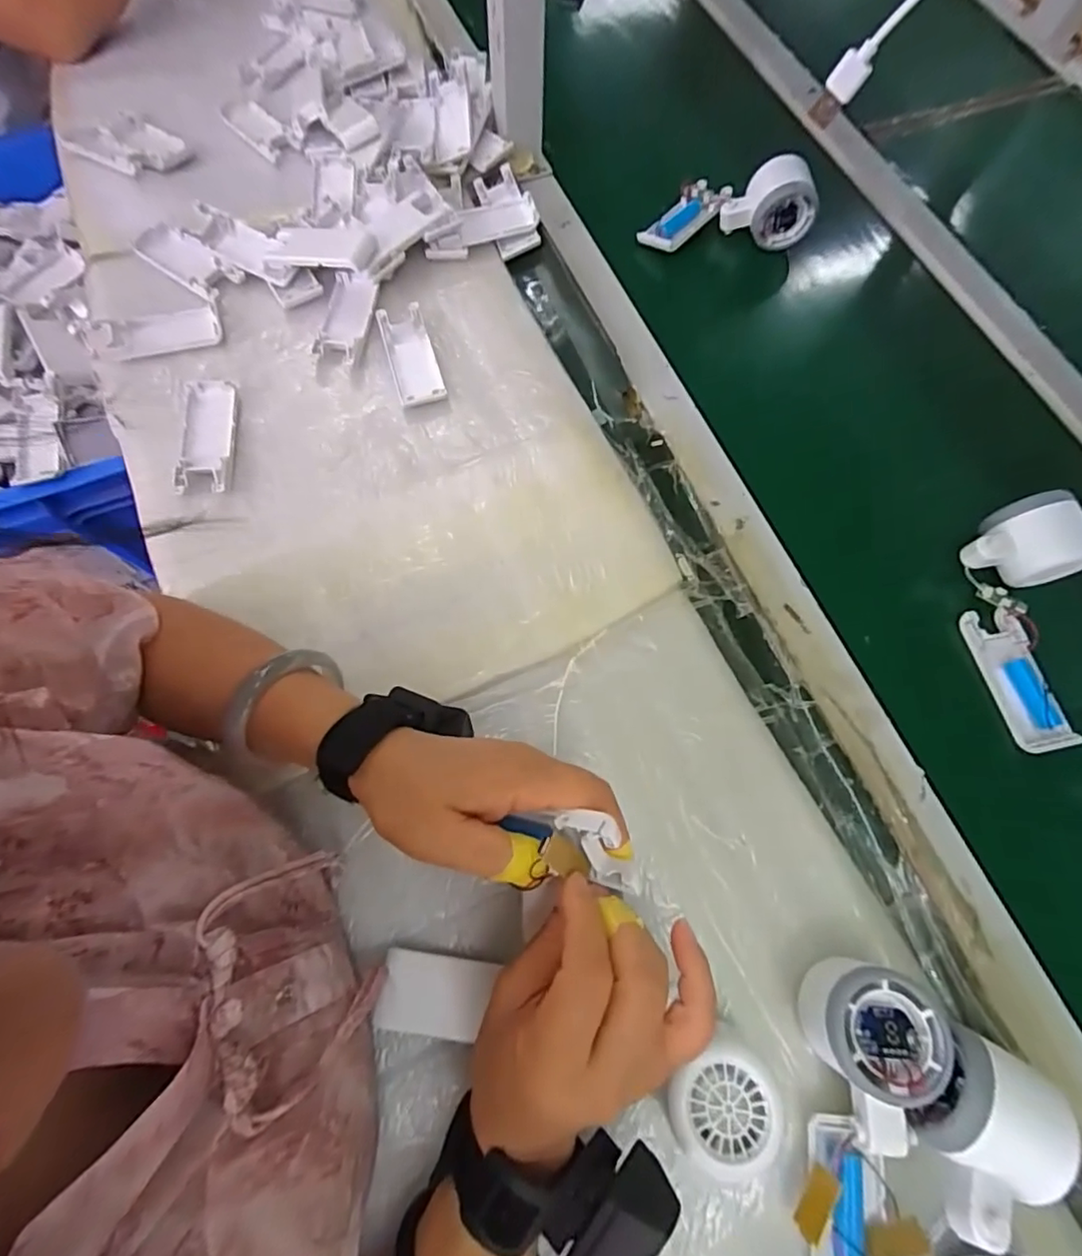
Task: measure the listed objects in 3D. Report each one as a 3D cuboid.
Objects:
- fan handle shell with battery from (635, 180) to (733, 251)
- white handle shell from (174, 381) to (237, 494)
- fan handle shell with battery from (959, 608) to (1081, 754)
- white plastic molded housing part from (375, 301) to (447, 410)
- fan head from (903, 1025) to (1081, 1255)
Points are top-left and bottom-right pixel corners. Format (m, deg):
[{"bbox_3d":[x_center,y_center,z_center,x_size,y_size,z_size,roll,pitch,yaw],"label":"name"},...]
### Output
[{"bbox_3d":[0.142,-0.405,0.555,0.041,0.018,0.096,39,72,11],"label":"fan handle shell with battery"},{"bbox_3d":[-0.263,-0.150,0.442,0.038,0.010,0.095,-3,69,-4],"label":"white handle shell"},{"bbox_3d":[0.346,0.036,0.410,0.038,0.014,0.104,-13,70,-8],"label":"fan handle shell with battery"},{"bbox_3d":[-0.110,-0.232,0.479,0.039,0.010,0.102,-16,71,-9],"label":"white plastic molded housing part"},{"bbox_3d":[0.222,0.258,0.291,0.058,0.052,0.082,41,72,13],"label":"fan head"}]

